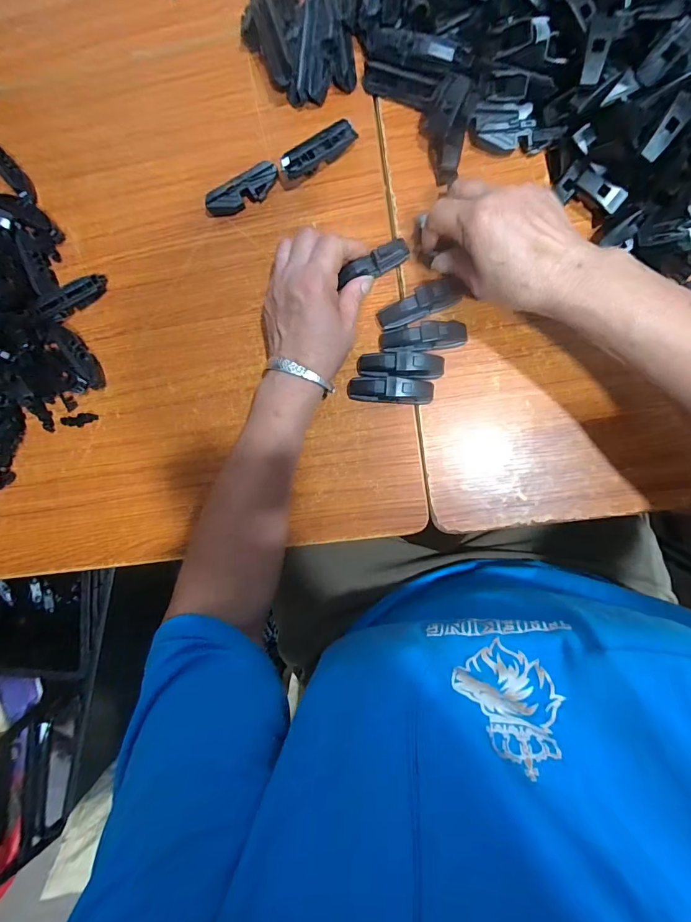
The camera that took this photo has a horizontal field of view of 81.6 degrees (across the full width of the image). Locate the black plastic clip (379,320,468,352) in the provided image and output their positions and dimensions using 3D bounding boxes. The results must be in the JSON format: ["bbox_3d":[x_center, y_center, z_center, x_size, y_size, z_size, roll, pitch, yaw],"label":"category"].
[{"bbox_3d":[0.070,-0.110,0.358,0.076,0.023,0.020,-6,88,6],"label":"black plastic clip"}]

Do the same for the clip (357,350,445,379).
[{"bbox_3d":[0.049,-0.084,0.357,0.076,0.027,0.023,3,89,6],"label":"clip"}]

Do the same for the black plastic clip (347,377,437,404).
[{"bbox_3d":[0.040,-0.064,0.359,0.077,0.024,0.021,7,89,6],"label":"black plastic clip"}]

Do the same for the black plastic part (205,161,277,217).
[{"bbox_3d":[-0.096,-0.253,0.379,0.072,0.019,0.023,-25,86,5],"label":"black plastic part"}]

